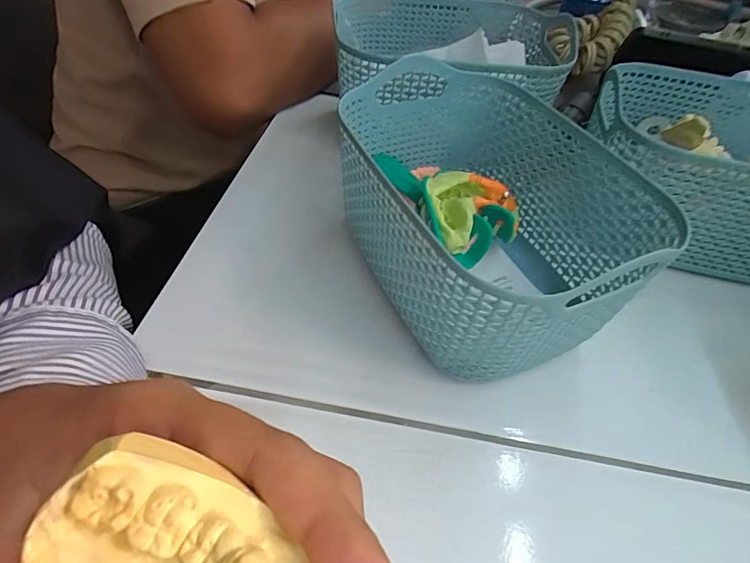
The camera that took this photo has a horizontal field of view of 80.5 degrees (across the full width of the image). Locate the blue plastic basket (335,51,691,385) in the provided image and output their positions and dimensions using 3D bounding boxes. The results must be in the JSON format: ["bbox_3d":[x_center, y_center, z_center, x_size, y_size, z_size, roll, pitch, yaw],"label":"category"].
[{"bbox_3d":[0.049,-0.040,0.249,0.117,0.085,0.189,-18,53,-21],"label":"blue plastic basket"}]

